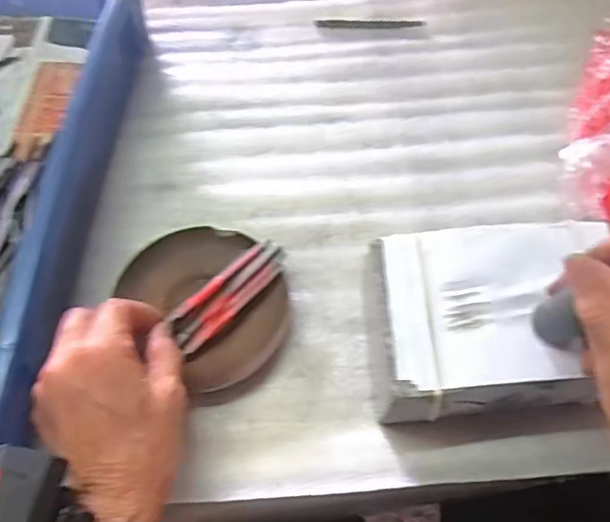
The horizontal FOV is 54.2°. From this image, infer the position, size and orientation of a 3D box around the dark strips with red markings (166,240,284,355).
[{"bbox_3d":[-0.048,0.019,0.387,0.024,0.015,0.087,38,67,22],"label":"dark strips with red markings"}]

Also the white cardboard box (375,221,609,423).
[{"bbox_3d":[0.110,0.038,0.356,0.130,0.061,0.105,-4,60,-2],"label":"white cardboard box"}]

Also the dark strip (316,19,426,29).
[{"bbox_3d":[0.059,-0.216,0.538,0.096,0.004,0.009,2,59,3],"label":"dark strip"}]

